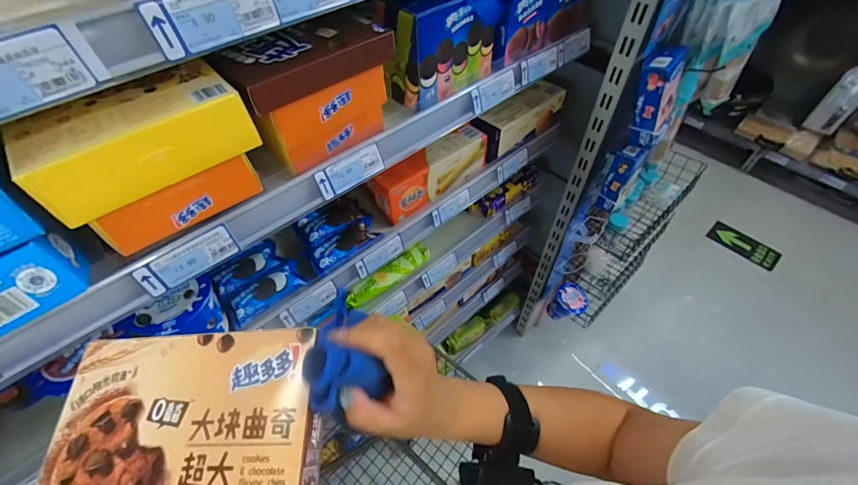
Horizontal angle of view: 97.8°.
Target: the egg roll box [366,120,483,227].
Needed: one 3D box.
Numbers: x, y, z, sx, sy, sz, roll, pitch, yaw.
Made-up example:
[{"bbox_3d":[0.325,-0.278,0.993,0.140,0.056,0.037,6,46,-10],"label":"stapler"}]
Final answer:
[{"bbox_3d":[0.006,-0.135,0.686,0.231,0.082,0.067,-37,60,-23],"label":"egg roll box"}]

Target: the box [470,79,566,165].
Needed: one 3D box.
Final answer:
[{"bbox_3d":[0.185,-0.255,0.779,0.214,0.073,0.069,-33,58,-21],"label":"box"}]

